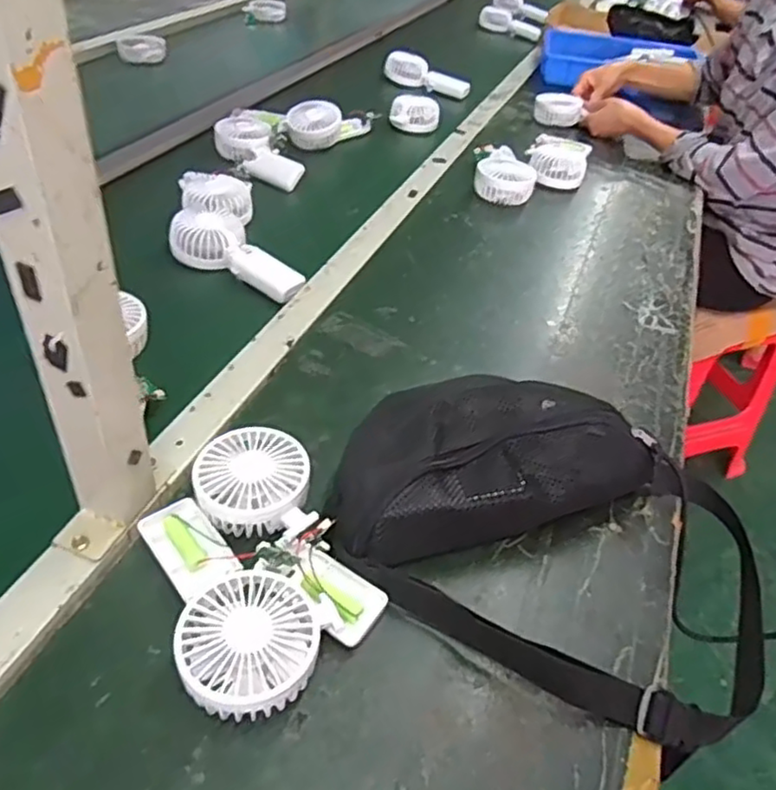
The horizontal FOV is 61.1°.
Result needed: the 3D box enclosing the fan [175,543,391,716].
[{"bbox_3d":[-0.075,0.149,0.441,0.094,0.043,0.139,36,50,28],"label":"fan"}]

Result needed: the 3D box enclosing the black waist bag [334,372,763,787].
[{"bbox_3d":[0.139,0.111,0.524,0.341,0.111,0.242,26,44,19],"label":"black waist bag"}]

